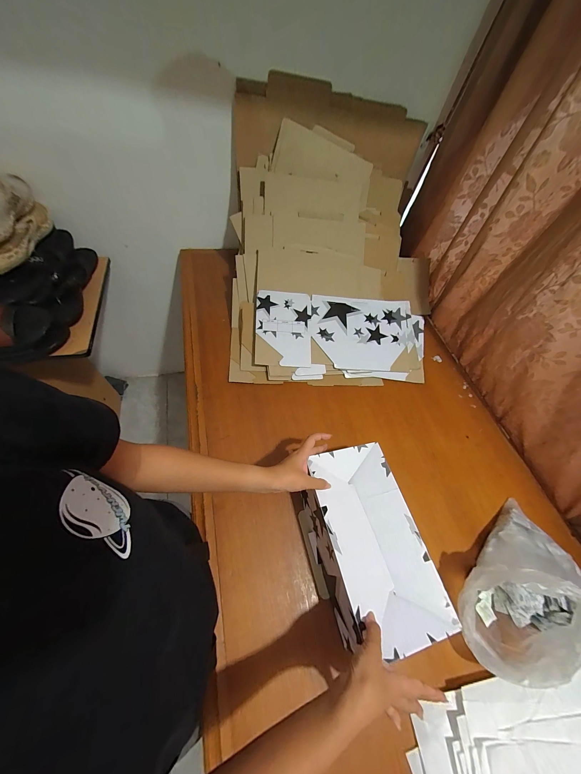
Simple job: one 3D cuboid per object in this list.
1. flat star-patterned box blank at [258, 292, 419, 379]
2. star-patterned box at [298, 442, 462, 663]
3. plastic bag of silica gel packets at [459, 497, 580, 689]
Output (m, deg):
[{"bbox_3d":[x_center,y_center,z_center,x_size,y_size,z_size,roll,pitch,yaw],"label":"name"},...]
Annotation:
[{"bbox_3d":[0.149,-0.135,0.701,0.464,0.014,0.228,0,82,-9],"label":"flat star-patterned box blank"},{"bbox_3d":[0.117,0.255,0.441,0.166,0.099,0.272,-11,61,-11],"label":"star-patterned box"},{"bbox_3d":[0.408,0.334,0.437,0.288,0.150,0.143,-26,65,-24],"label":"plastic bag of silica gel packets"}]

